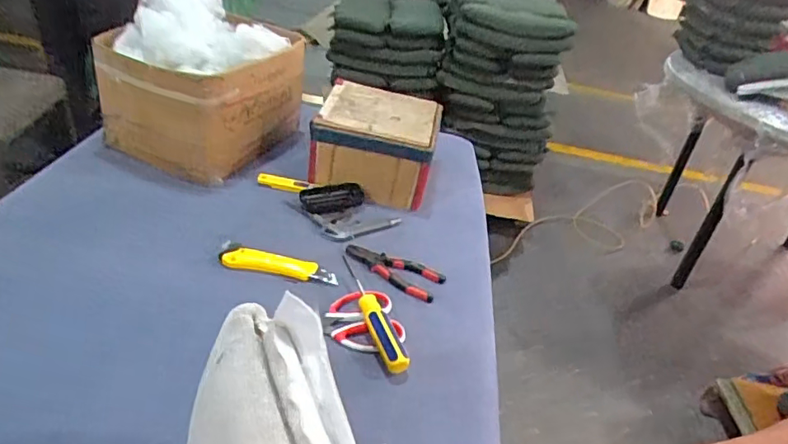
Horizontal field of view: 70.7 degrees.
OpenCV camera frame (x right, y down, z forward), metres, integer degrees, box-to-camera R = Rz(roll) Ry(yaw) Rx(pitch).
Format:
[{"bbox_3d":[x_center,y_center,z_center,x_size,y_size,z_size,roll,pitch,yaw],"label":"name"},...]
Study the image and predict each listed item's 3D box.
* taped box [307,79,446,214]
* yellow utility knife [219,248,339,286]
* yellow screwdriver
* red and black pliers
[{"bbox_3d":[-0.027,-0.145,1.045,0.212,0.141,0.222,14,33,5],"label":"taped box"},{"bbox_3d":[-0.168,0.062,0.810,0.169,0.021,0.029,11,33,1],"label":"yellow utility knife"},{"bbox_3d":[-0.032,0.113,0.757,0.031,0.037,0.219,-5,36,-23],"label":"yellow screwdriver"},{"bbox_3d":[-0.002,0.071,0.841,0.152,0.016,0.068,18,34,12],"label":"red and black pliers"}]

